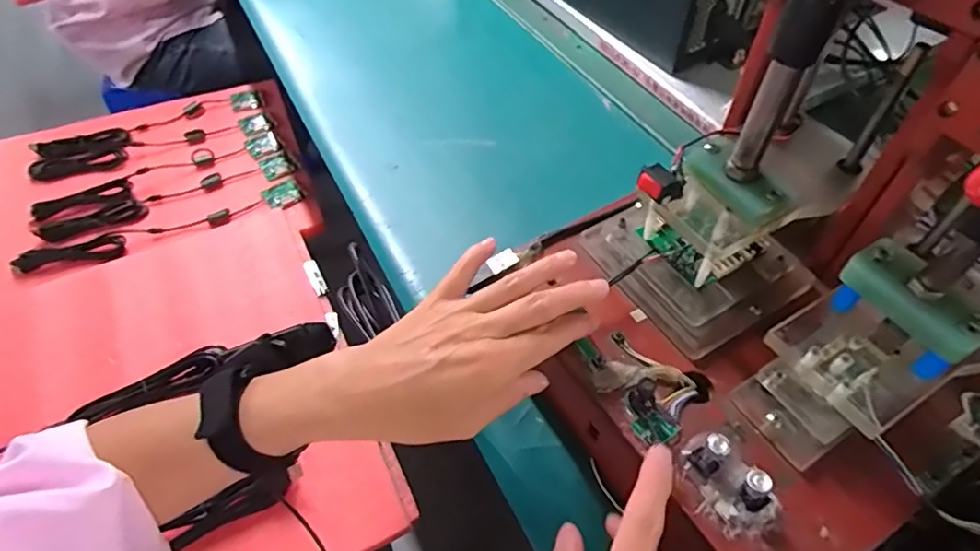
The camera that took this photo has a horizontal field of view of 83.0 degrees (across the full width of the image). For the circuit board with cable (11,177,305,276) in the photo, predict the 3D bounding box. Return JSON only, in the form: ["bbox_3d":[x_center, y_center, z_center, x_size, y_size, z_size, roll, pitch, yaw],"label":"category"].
[{"bbox_3d":[-0.496,-0.078,0.852,0.402,0.026,0.069,-19,53,-13],"label":"circuit board with cable"}]

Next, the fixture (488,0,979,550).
[{"bbox_3d":[0.159,-0.040,0.229,0.203,0.274,0.226,-19,53,-13],"label":"fixture"}]

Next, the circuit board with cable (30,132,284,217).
[{"bbox_3d":[-0.543,-0.171,0.928,0.379,0.034,0.067,-27,56,-18],"label":"circuit board with cable"}]

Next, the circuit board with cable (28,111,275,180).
[{"bbox_3d":[-0.587,-0.225,0.975,0.383,0.030,0.075,-22,54,-15],"label":"circuit board with cable"}]

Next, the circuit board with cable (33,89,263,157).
[{"bbox_3d":[-0.609,-0.277,1.010,0.382,0.030,0.078,-27,56,-18],"label":"circuit board with cable"}]

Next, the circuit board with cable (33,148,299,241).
[{"bbox_3d":[-0.504,-0.127,0.890,0.379,0.025,0.074,-26,55,-18],"label":"circuit board with cable"}]

